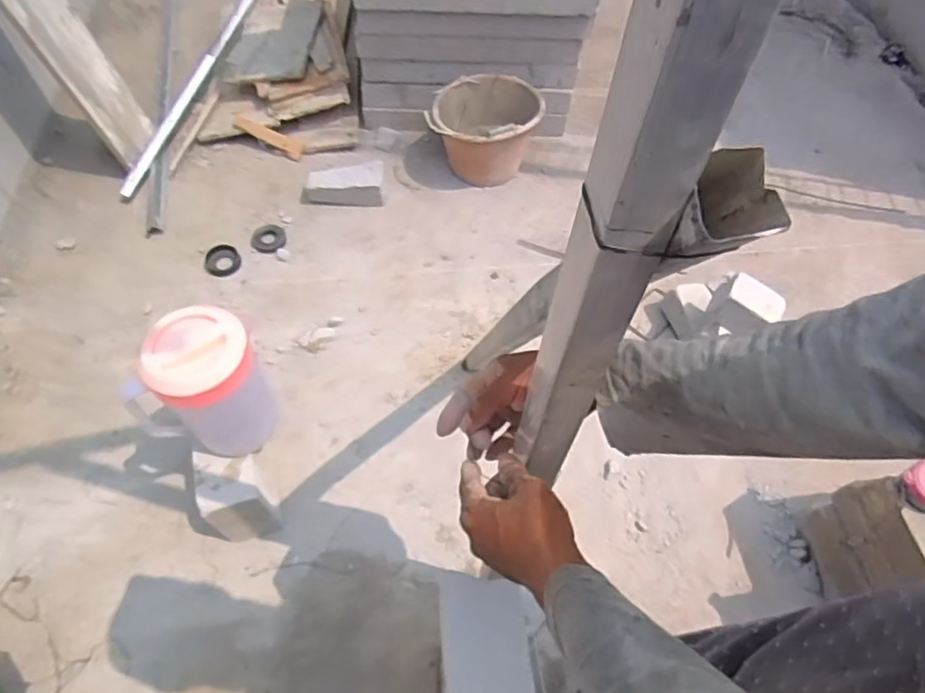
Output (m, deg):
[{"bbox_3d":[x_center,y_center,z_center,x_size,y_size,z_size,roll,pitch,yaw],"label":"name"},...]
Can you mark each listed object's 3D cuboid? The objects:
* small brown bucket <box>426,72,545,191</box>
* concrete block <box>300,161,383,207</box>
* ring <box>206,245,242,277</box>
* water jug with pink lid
[{"bbox_3d":[0.065,-0.602,1.719,0.294,0.210,0.261,3,57,1],"label":"small brown bucket"},{"bbox_3d":[-0.333,-0.452,1.685,0.228,0.085,0.101,3,57,0],"label":"concrete block"},{"bbox_3d":[-0.624,-0.225,1.572,0.087,0.020,0.107,-19,59,-13],"label":"ring"},{"bbox_3d":[-0.409,0.082,0.989,0.171,0.291,0.160,6,58,2],"label":"water jug with pink lid"}]

